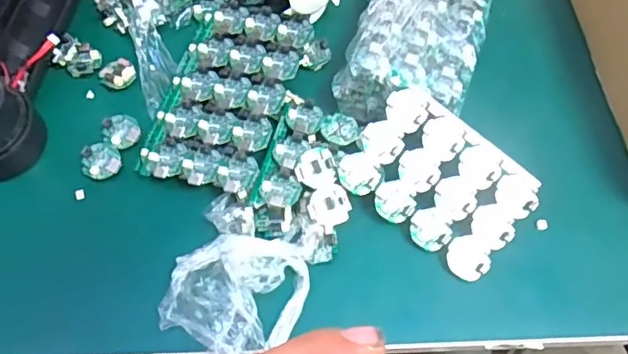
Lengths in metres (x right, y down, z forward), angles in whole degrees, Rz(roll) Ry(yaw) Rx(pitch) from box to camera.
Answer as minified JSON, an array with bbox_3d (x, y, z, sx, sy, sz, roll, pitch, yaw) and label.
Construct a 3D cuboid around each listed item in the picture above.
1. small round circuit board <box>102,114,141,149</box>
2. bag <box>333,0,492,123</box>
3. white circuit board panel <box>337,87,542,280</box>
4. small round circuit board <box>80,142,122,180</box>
[{"bbox_3d":[-0.126,-0.030,0.380,0.023,0.008,0.024,0,64,-1],"label":"small round circuit board"},{"bbox_3d":[0.078,-0.112,0.401,0.081,0.049,0.169,19,65,8],"label":"bag"},{"bbox_3d":[0.075,0.002,0.345,0.104,0.007,0.073,39,90,2],"label":"white circuit board panel"},{"bbox_3d":[-0.137,-0.011,0.370,0.024,0.005,0.023,0,64,-1],"label":"small round circuit board"}]

